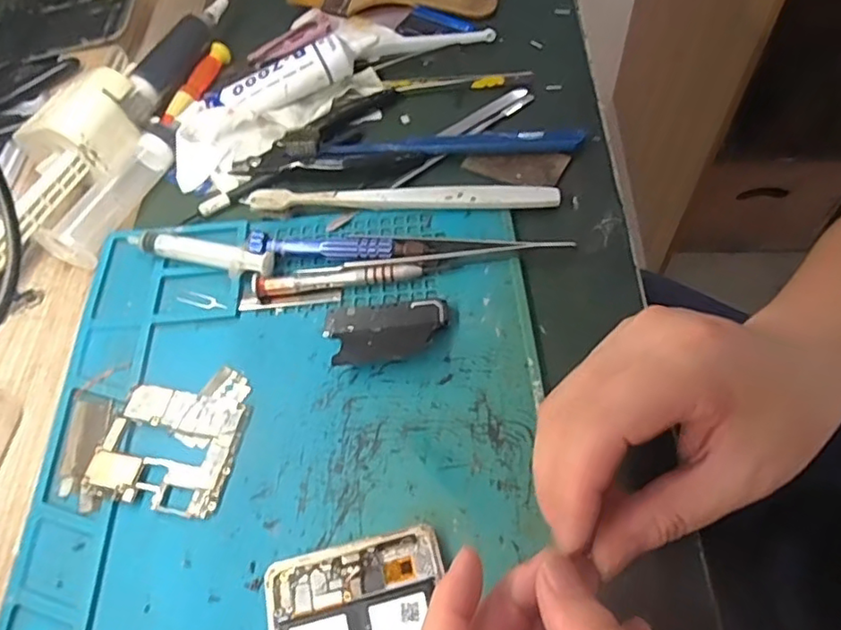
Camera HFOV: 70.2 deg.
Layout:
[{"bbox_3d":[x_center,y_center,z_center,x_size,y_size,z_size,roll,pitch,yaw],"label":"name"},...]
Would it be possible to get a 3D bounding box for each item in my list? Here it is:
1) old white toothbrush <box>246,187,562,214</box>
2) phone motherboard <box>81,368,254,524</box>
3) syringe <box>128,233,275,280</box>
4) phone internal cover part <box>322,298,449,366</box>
[{"bbox_3d":[-0.011,-0.069,0.361,0.183,0.011,0.013,0,59,4],"label":"old white toothbrush"},{"bbox_3d":[-0.122,0.058,0.297,0.065,0.006,0.072,7,60,8],"label":"phone motherboard"},{"bbox_3d":[-0.127,-0.035,0.349,0.089,0.015,0.016,13,61,12],"label":"syringe"},{"bbox_3d":[-0.018,0.009,0.316,0.065,0.008,0.037,-6,59,0],"label":"phone internal cover part"}]

